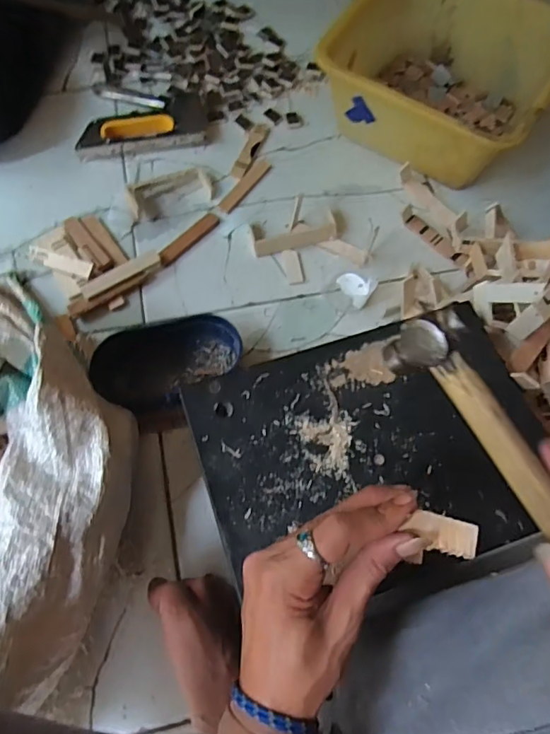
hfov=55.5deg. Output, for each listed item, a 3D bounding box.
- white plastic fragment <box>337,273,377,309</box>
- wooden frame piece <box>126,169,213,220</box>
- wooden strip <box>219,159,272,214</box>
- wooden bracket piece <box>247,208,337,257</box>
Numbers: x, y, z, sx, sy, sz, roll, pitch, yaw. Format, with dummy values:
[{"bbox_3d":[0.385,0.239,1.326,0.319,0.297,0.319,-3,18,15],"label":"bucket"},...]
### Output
[{"bbox_3d":[0.096,-0.096,0.634,0.044,0.004,0.038,34,87,18],"label":"white plastic fragment"},{"bbox_3d":[-0.134,-0.227,0.667,0.108,0.025,0.050,-17,69,-9],"label":"wooden frame piece"},{"bbox_3d":[-0.039,-0.241,0.696,0.020,0.006,0.098,35,70,11],"label":"wooden strip"},{"bbox_3d":[0.023,-0.170,0.657,0.109,0.019,0.044,-12,69,-7],"label":"wooden bracket piece"}]

